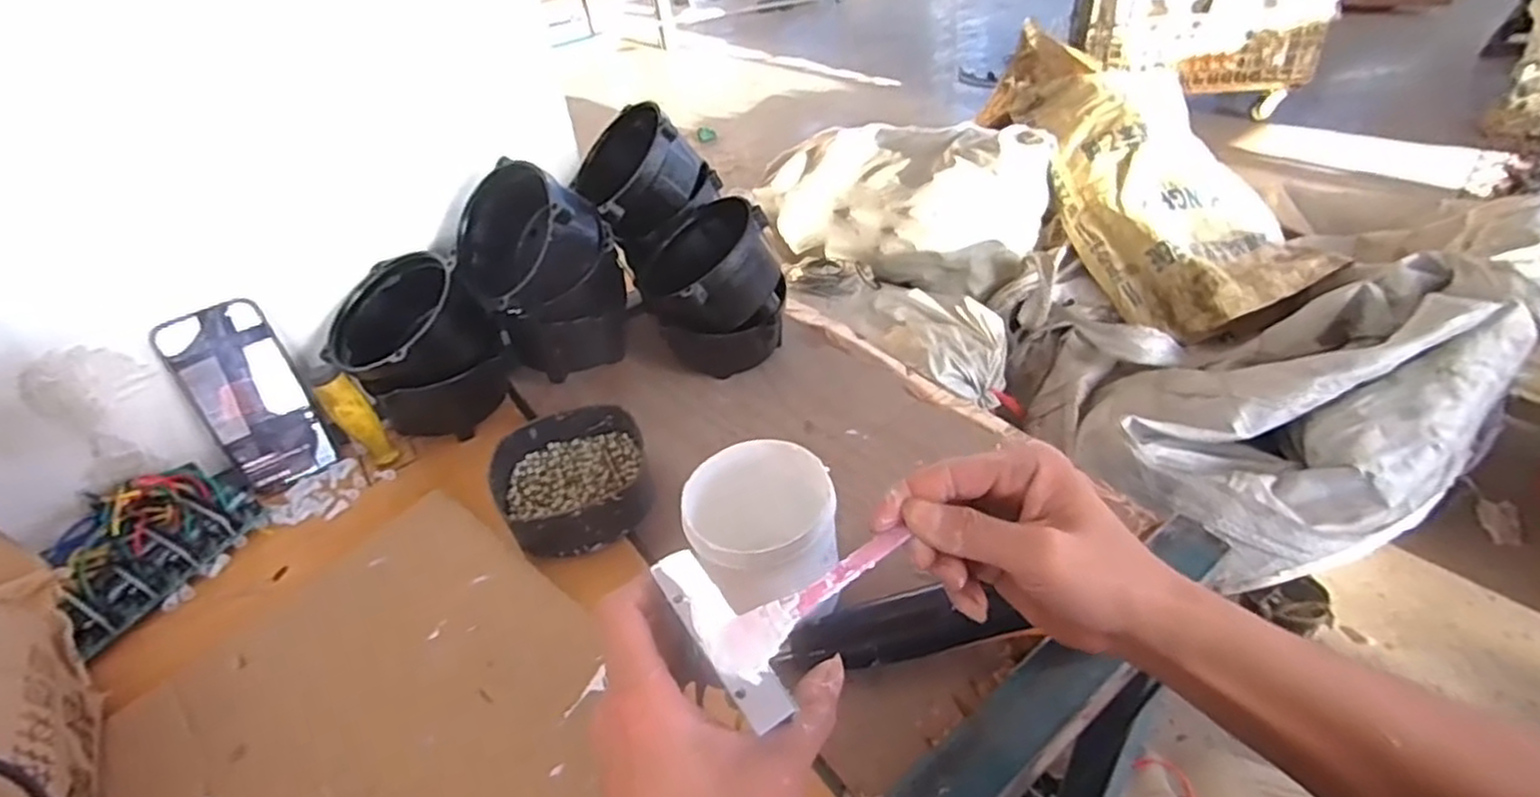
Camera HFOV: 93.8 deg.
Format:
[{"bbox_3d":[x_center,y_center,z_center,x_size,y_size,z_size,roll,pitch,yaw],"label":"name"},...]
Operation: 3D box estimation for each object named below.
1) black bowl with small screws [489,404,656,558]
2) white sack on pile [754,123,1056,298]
[{"bbox_3d":[-0.156,0.068,0.578,0.117,0.052,0.123,-5,39,4],"label":"black bowl with small screws"},{"bbox_3d":[0.279,-0.485,1.717,0.717,0.281,0.281,17,45,27],"label":"white sack on pile"}]

